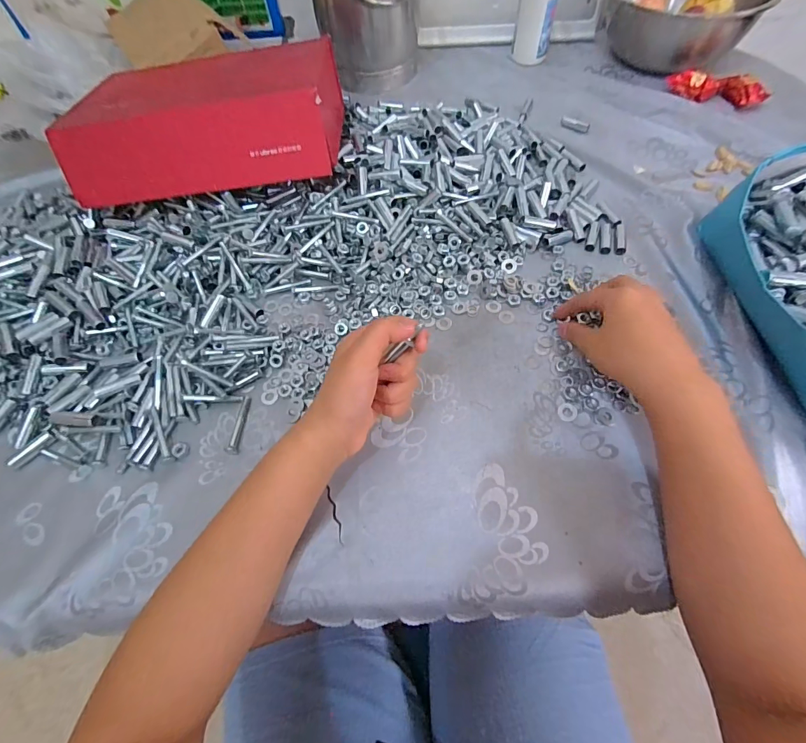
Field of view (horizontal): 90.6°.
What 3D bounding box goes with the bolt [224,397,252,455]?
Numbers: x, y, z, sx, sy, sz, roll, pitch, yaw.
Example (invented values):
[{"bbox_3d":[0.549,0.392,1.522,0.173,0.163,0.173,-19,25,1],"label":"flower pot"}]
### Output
[{"bbox_3d":[-0.149,0.048,0.365,0.010,0.007,0.056,3,61,5],"label":"bolt"}]

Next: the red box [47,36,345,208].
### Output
[{"bbox_3d":[-0.233,-0.299,0.483,0.307,0.094,0.186,-6,60,0],"label":"red box"}]

